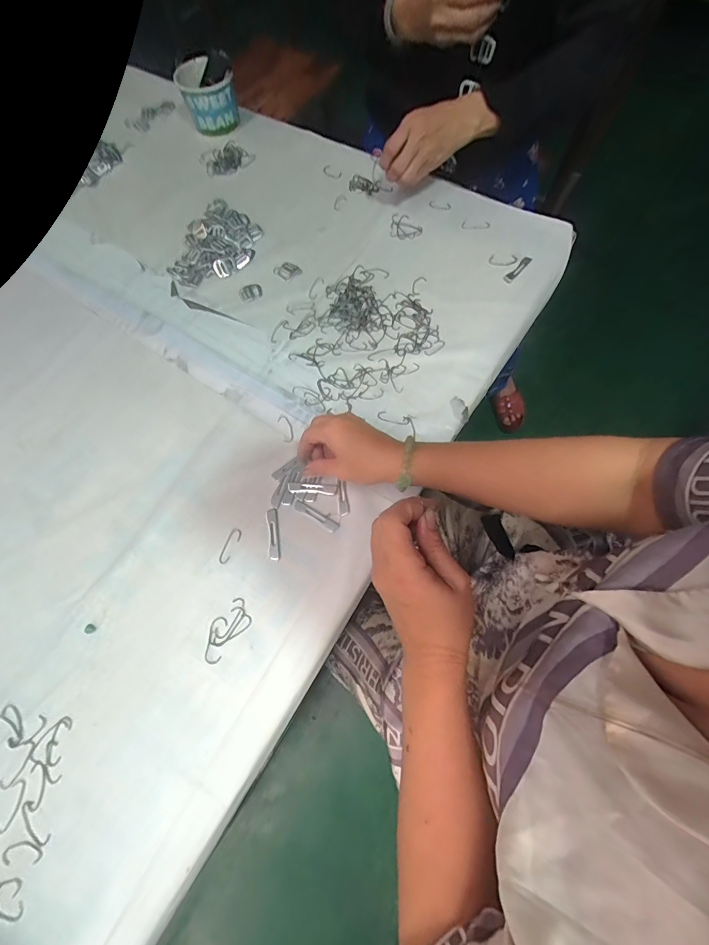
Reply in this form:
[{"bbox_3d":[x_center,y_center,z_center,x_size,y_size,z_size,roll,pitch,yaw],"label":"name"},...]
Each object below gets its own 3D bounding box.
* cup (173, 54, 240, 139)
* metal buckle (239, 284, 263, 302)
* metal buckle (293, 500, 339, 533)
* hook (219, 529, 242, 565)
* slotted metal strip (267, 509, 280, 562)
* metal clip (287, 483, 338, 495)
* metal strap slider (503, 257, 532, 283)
[{"bbox_3d":[-0.245,-0.628,0.651,0.080,0.077,0.076,0,70,1],"label":"cup"},{"bbox_3d":[-0.151,-0.262,0.560,0.033,0.004,0.028,-22,71,-7],"label":"metal buckle"},{"bbox_3d":[-0.044,0.050,0.443,0.057,0.004,0.013,32,74,12],"label":"metal buckle"},{"bbox_3d":[-0.140,0.082,0.434,0.013,0.004,0.041,22,72,9],"label":"hook"},{"bbox_3d":[-0.092,0.070,0.439,0.012,0.004,0.059,-8,70,-2],"label":"slotted metal strip"},{"bbox_3d":[-0.050,0.019,0.453,0.057,0.004,0.012,4,70,5],"label":"metal clip"},{"bbox_3d":[0.233,-0.290,0.551,0.053,0.009,0.013,-41,74,-12],"label":"metal strap slider"}]

